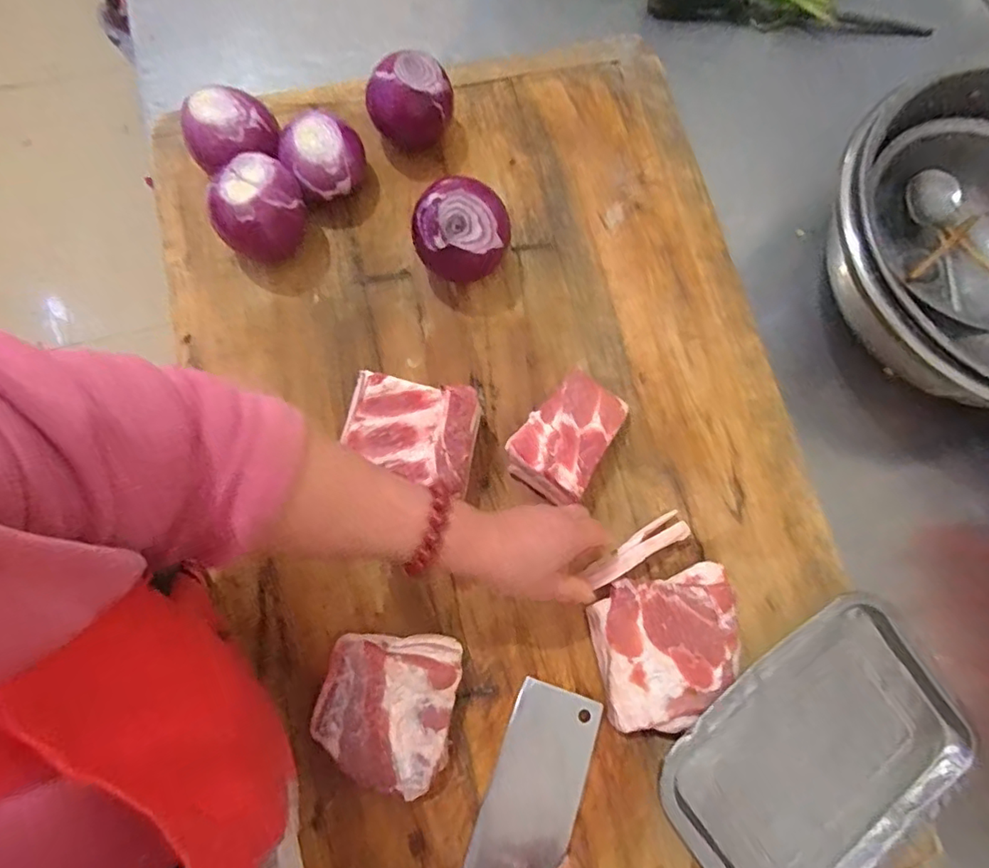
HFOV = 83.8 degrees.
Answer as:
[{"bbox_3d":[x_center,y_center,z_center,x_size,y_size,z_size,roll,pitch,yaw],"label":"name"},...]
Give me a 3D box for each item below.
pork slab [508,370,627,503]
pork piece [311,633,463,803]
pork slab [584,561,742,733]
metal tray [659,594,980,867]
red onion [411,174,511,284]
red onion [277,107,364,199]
[{"bbox_3d":[0.070,0.001,0.514,0.077,0.033,0.115,37,79,7],"label":"pork slab"},{"bbox_3d":[-0.090,0.228,0.456,0.111,0.046,0.119,9,77,1],"label":"pork piece"},{"bbox_3d":[0.148,0.182,0.470,0.119,0.039,0.116,-9,78,-3],"label":"pork slab"},{"bbox_3d":[0.275,0.272,0.460,0.266,0.038,0.190,-35,81,-8],"label":"metal tray"},{"bbox_3d":[-0.031,-0.194,0.538,0.091,0.086,0.081,0,76,-2],"label":"red onion"},{"bbox_3d":[-0.169,-0.273,0.557,0.076,0.080,0.060,-27,79,-7],"label":"red onion"}]

